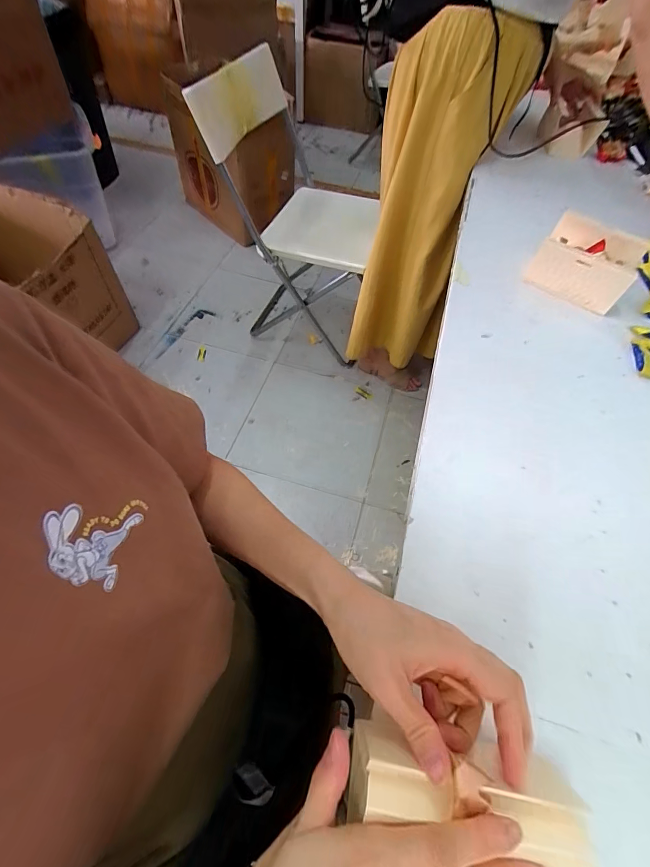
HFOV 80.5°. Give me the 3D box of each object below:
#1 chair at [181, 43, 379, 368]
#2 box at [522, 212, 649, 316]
[{"bbox_3d":[-0.050,-0.706,1.301,0.462,0.765,0.499,14,58,5],"label":"chair"},{"bbox_3d":[0.385,-0.252,0.570,0.125,0.076,0.106,33,61,16],"label":"box"}]

